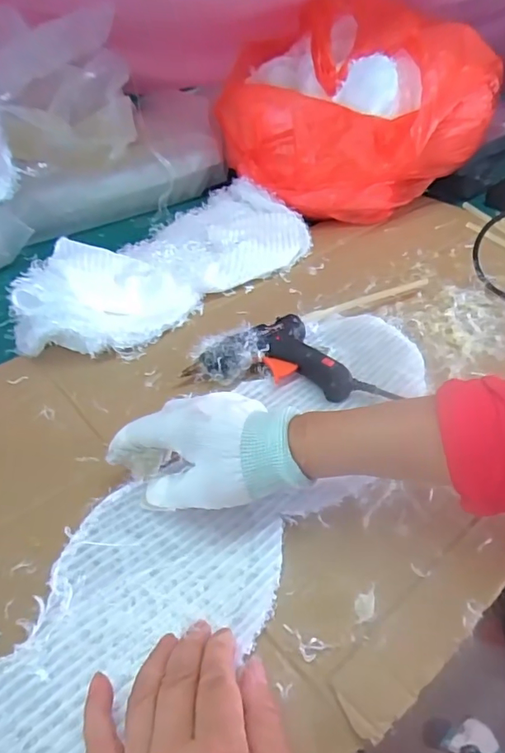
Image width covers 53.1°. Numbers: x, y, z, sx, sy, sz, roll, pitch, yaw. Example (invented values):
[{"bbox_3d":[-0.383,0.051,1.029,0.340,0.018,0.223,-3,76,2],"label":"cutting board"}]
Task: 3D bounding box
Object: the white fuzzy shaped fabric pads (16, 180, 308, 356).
[{"bbox_3d":[-0.097,-0.143,0.555,0.185,0.062,0.367,33,53,32],"label":"white fuzzy shaped fabric pads"}]

